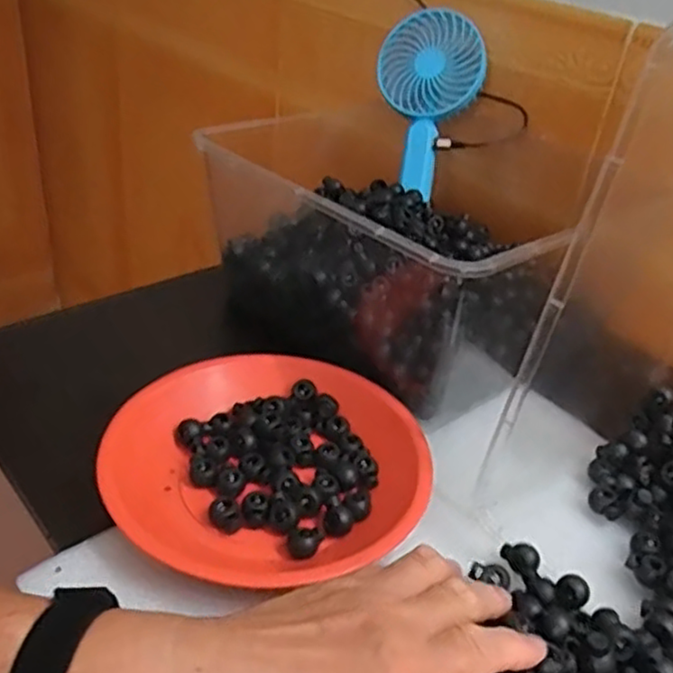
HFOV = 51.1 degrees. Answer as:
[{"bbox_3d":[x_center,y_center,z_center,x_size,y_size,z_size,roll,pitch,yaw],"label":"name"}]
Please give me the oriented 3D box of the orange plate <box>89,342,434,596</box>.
[{"bbox_3d":[-0.040,0.073,0.442,0.186,0.028,0.178,5,34,-3],"label":"orange plate"}]

